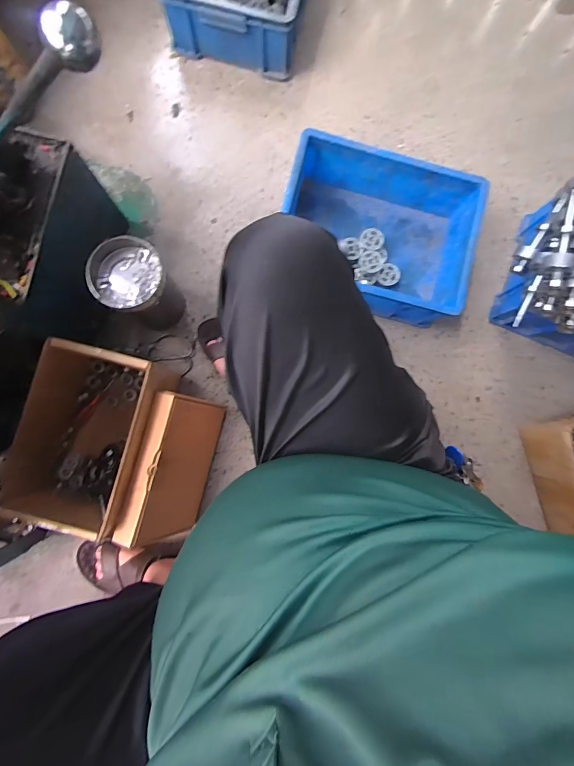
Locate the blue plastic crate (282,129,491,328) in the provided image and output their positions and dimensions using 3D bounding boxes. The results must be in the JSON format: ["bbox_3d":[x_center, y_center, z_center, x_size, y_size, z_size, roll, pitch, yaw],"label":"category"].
[{"bbox_3d":[0.188,-0.318,0.833,0.394,0.161,0.284,15,86,-2],"label":"blue plastic crate"}]

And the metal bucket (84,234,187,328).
[{"bbox_3d":[-0.290,-0.184,0.757,0.119,0.202,0.118,0,86,-3],"label":"metal bucket"}]

